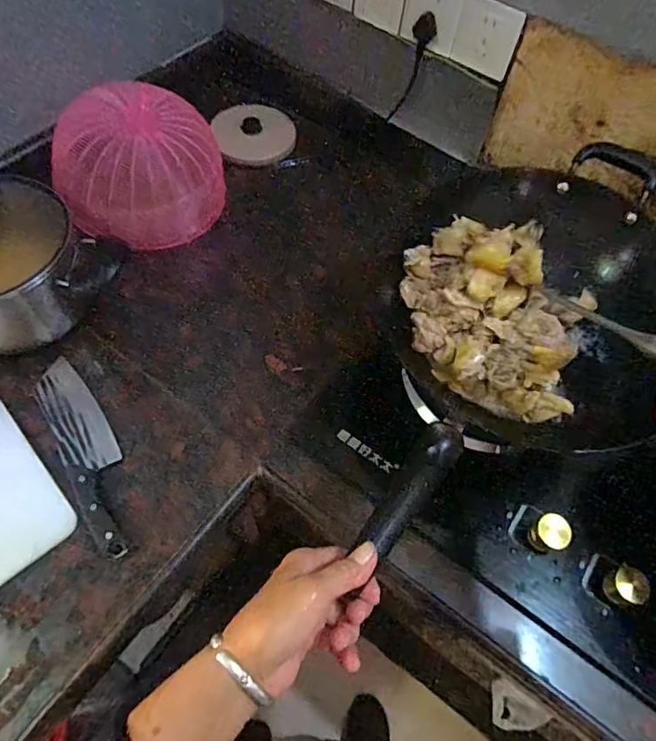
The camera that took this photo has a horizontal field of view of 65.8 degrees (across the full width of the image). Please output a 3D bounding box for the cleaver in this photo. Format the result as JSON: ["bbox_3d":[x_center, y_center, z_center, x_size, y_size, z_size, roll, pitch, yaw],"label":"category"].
[{"bbox_3d":[-0.296,0.094,0.625,0.062,0.019,0.277,-29,65,-18],"label":"cleaver"}]

